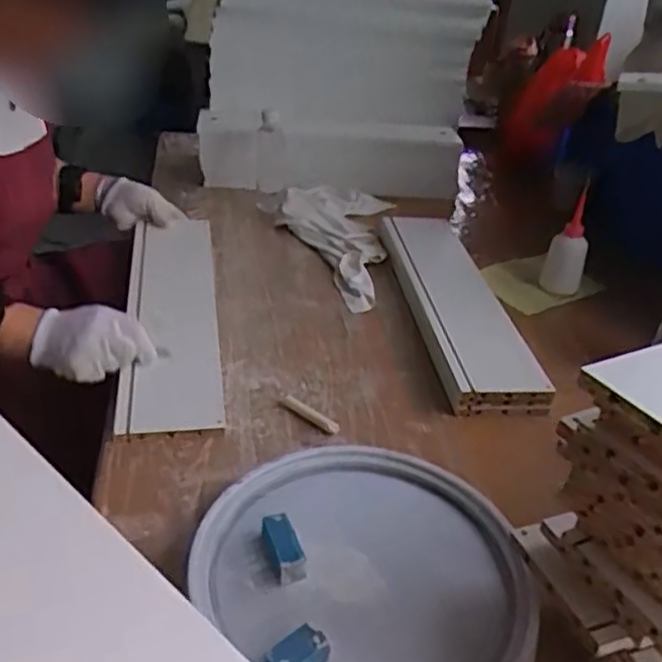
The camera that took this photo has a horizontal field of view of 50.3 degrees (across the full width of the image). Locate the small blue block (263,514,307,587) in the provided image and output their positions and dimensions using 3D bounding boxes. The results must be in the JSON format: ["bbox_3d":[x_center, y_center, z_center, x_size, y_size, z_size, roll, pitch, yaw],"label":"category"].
[{"bbox_3d":[-0.041,0.188,0.612,0.024,0.022,0.057,-11,51,-24],"label":"small blue block"}]

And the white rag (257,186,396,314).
[{"bbox_3d":[-0.015,-0.173,1.211,0.238,0.046,0.428,6,32,0],"label":"white rag"}]

